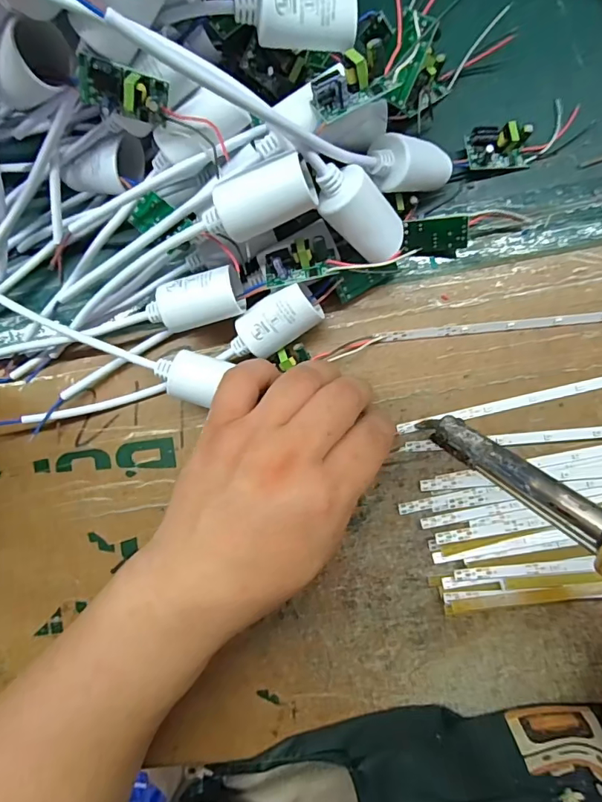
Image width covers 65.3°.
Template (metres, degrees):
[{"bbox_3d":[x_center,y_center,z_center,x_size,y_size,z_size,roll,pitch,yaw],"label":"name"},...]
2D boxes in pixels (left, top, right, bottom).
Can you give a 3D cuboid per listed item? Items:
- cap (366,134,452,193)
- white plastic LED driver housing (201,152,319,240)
[{"bbox_3d":[0.059,-0.124,0.246,0.054,0.021,0.025,-7,86,-31],"label":"cap"},{"bbox_3d":[-0.019,-0.089,0.211,0.050,0.021,0.022,-18,86,5],"label":"white plastic LED driver housing"}]

